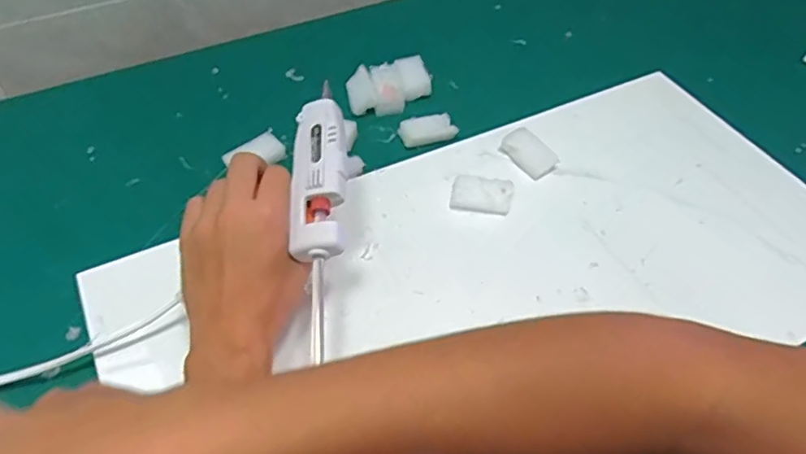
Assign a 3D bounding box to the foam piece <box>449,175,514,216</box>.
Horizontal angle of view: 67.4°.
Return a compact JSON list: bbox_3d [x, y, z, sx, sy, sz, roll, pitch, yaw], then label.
[{"bbox_3d":[0.068,-0.028,0.520,0.051,0.016,0.031,8,50,5],"label":"foam piece"}]

